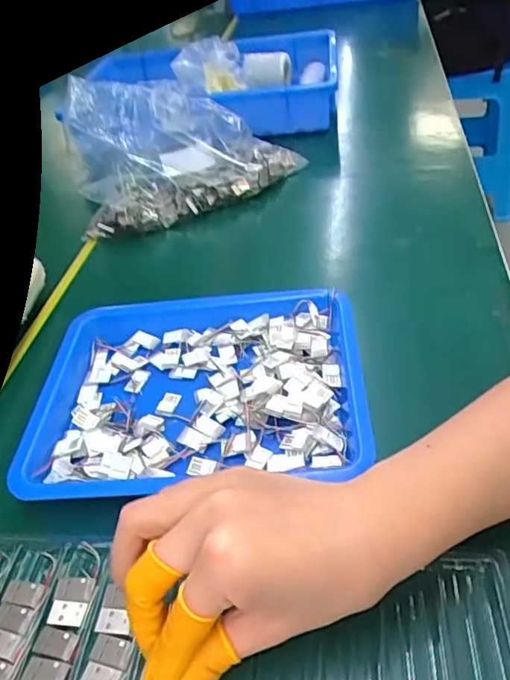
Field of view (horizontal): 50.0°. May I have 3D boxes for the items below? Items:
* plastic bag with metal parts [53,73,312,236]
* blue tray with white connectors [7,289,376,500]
[{"bbox_3d":[-0.104,-0.232,0.646,0.229,0.099,0.250,-22,43,-14],"label":"plastic bag with metal parts"},{"bbox_3d":[-0.041,0.034,0.373,0.228,0.030,0.171,-5,42,5],"label":"blue tray with white connectors"}]

